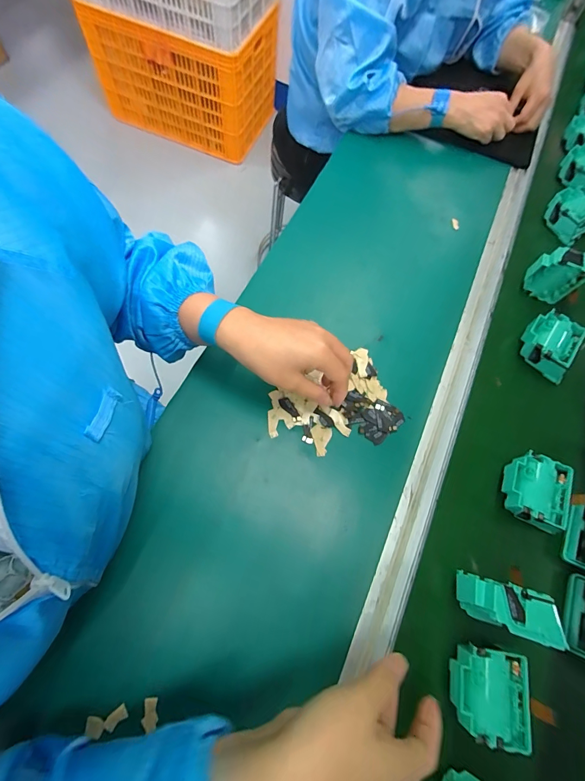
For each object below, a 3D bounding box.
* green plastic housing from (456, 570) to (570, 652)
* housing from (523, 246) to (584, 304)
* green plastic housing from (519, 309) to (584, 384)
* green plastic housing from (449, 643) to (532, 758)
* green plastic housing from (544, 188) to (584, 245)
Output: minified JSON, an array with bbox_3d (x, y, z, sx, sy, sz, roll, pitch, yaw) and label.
[{"bbox_3d":[0.209,0.215,0.343,0.083,0.068,0.041,18,64,11],"label":"green plastic housing"},{"bbox_3d":[0.393,-0.168,0.515,0.072,0.079,0.034,22,64,13],"label":"housing"},{"bbox_3d":[0.362,-0.062,0.488,0.076,0.049,0.079,35,68,18],"label":"green plastic housing"},{"bbox_3d":[0.185,0.285,0.324,0.067,0.026,0.074,10,62,7],"label":"green plastic housing"},{"bbox_3d":[0.477,-0.299,0.591,0.085,0.053,0.076,-32,65,-15],"label":"green plastic housing"}]

